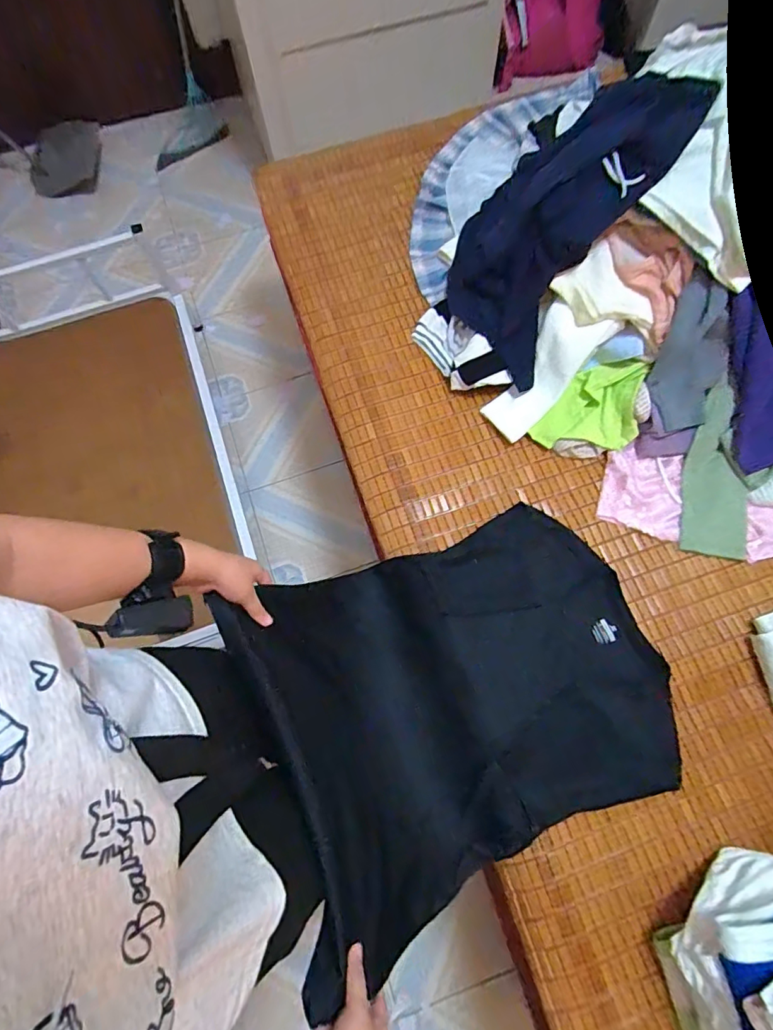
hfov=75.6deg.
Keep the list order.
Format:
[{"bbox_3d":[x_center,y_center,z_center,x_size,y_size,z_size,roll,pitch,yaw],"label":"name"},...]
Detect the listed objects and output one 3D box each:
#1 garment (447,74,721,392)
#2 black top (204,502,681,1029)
[{"bbox_3d":[0.244,-0.474,0.808,0.268,0.269,0.391,35,76,12],"label":"garment"},{"bbox_3d":[0.115,0.222,0.646,0.520,0.162,0.430,-20,73,-5],"label":"black top"}]

